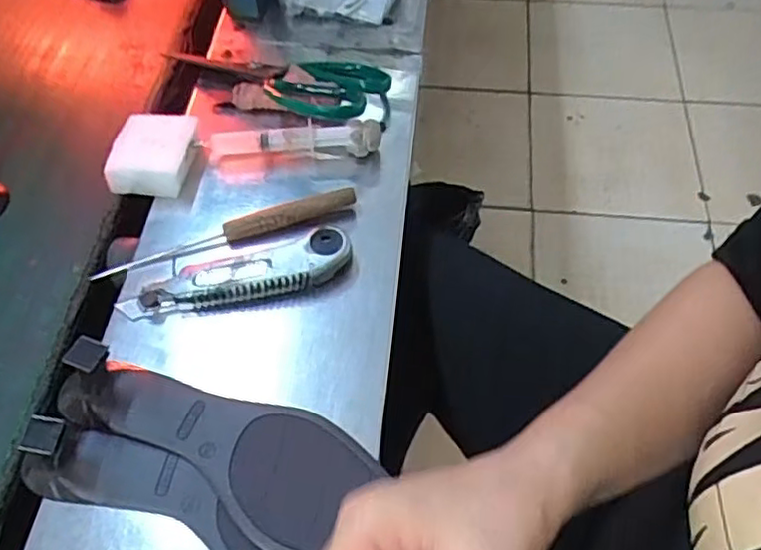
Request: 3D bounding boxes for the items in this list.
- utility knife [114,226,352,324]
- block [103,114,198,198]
[{"bbox_3d":[-0.099,0.006,0.463,0.159,0.030,0.038,-17,58,-8],"label":"utility knife"},{"bbox_3d":[-0.179,-0.096,0.519,0.057,0.028,0.062,3,58,5],"label":"block"}]

